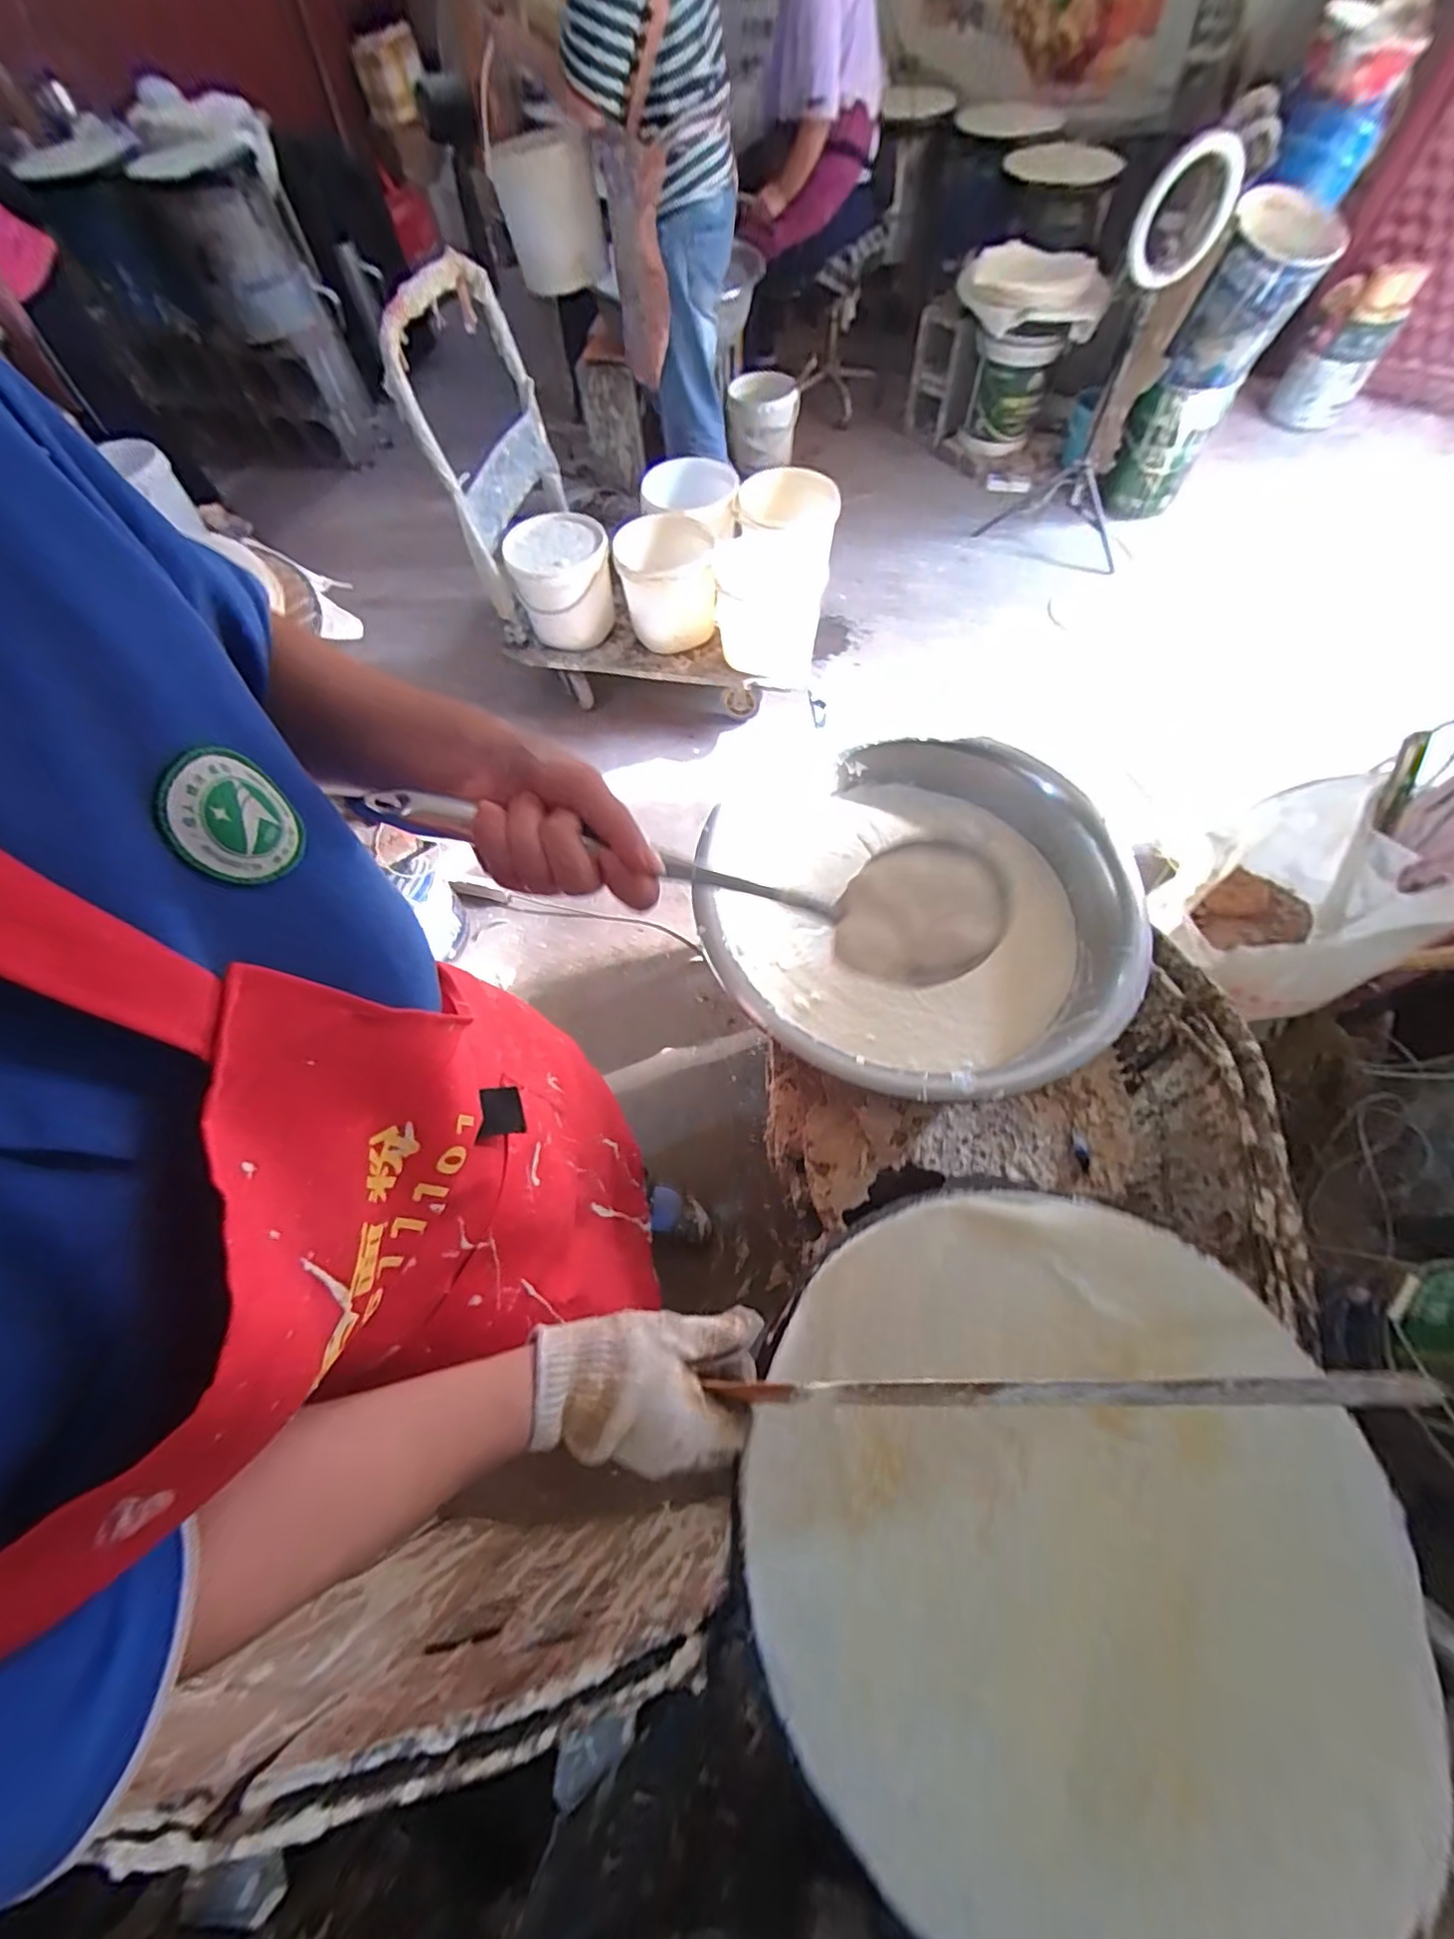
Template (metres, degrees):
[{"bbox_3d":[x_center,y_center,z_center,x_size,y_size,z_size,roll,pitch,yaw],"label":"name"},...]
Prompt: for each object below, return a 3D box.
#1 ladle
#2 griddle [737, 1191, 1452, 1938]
[{"bbox_3d":[-0.013,-0.059,0.342,0.326,0.051,0.087,10,63,-9],"label":"ladle"},{"bbox_3d":[0.201,0.339,0.383,0.363,0.034,0.363,-1,63,2],"label":"griddle"}]

